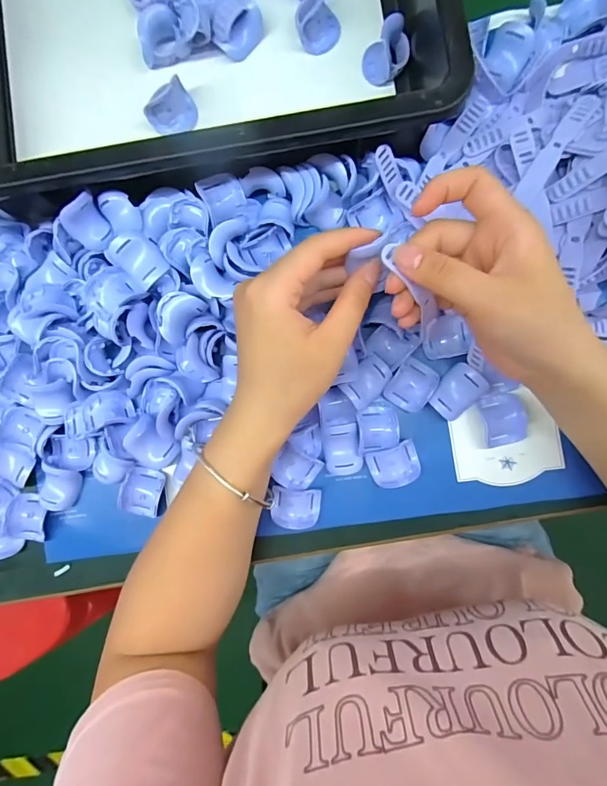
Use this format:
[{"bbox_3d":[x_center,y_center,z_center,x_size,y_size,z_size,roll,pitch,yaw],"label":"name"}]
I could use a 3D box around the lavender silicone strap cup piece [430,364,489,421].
[{"bbox_3d":[0.113,-0.001,0.310,0.028,0.019,0.039,37,91,1],"label":"lavender silicone strap cup piece"}]

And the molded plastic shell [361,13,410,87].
[{"bbox_3d":[0.063,-0.252,0.310,0.033,0.027,0.028,-37,85,3],"label":"molded plastic shell"}]

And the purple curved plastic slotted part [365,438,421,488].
[{"bbox_3d":[0.070,0.055,0.317,0.037,0.011,0.029,-19,86,5],"label":"purple curved plastic slotted part"}]

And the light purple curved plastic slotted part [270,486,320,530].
[{"bbox_3d":[-0.006,0.089,0.323,0.037,0.012,0.028,1,88,6],"label":"light purple curved plastic slotted part"}]

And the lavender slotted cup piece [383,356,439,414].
[{"bbox_3d":[0.082,-0.006,0.316,0.028,0.016,0.037,34,91,1],"label":"lavender slotted cup piece"}]

